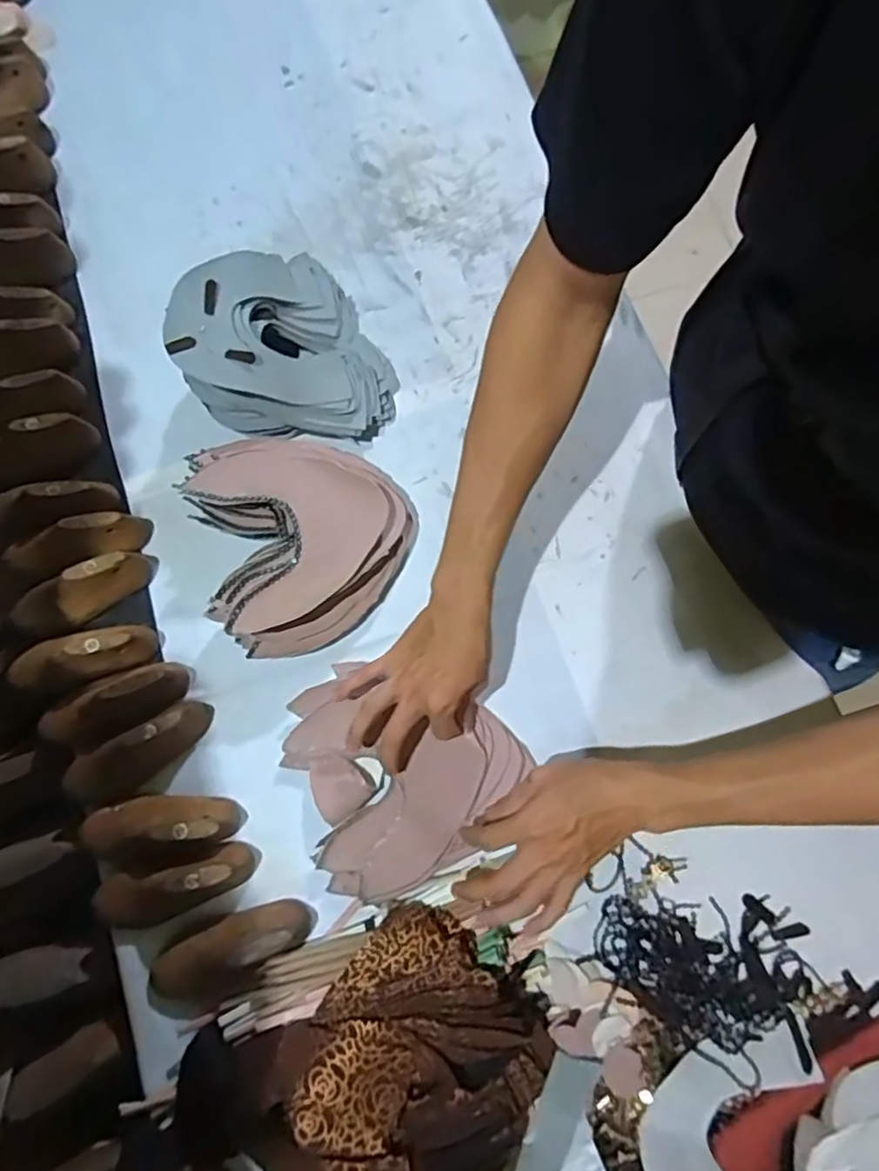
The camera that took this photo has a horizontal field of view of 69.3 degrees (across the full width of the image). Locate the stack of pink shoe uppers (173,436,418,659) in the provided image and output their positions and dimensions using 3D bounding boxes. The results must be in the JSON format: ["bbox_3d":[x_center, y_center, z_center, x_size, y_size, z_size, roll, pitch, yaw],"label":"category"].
[{"bbox_3d":[-0.122,-0.044,0.600,0.196,0.082,0.202,-10,75,-1],"label":"stack of pink shoe uppers"}]

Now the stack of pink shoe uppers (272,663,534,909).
[{"bbox_3d":[-0.032,0.160,0.578,0.197,0.029,0.190,-24,76,-5],"label":"stack of pink shoe uppers"}]

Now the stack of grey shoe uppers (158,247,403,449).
[{"bbox_3d":[-0.148,-0.235,0.625,0.192,0.124,0.193,-37,77,-8],"label":"stack of grey shoe uppers"}]

